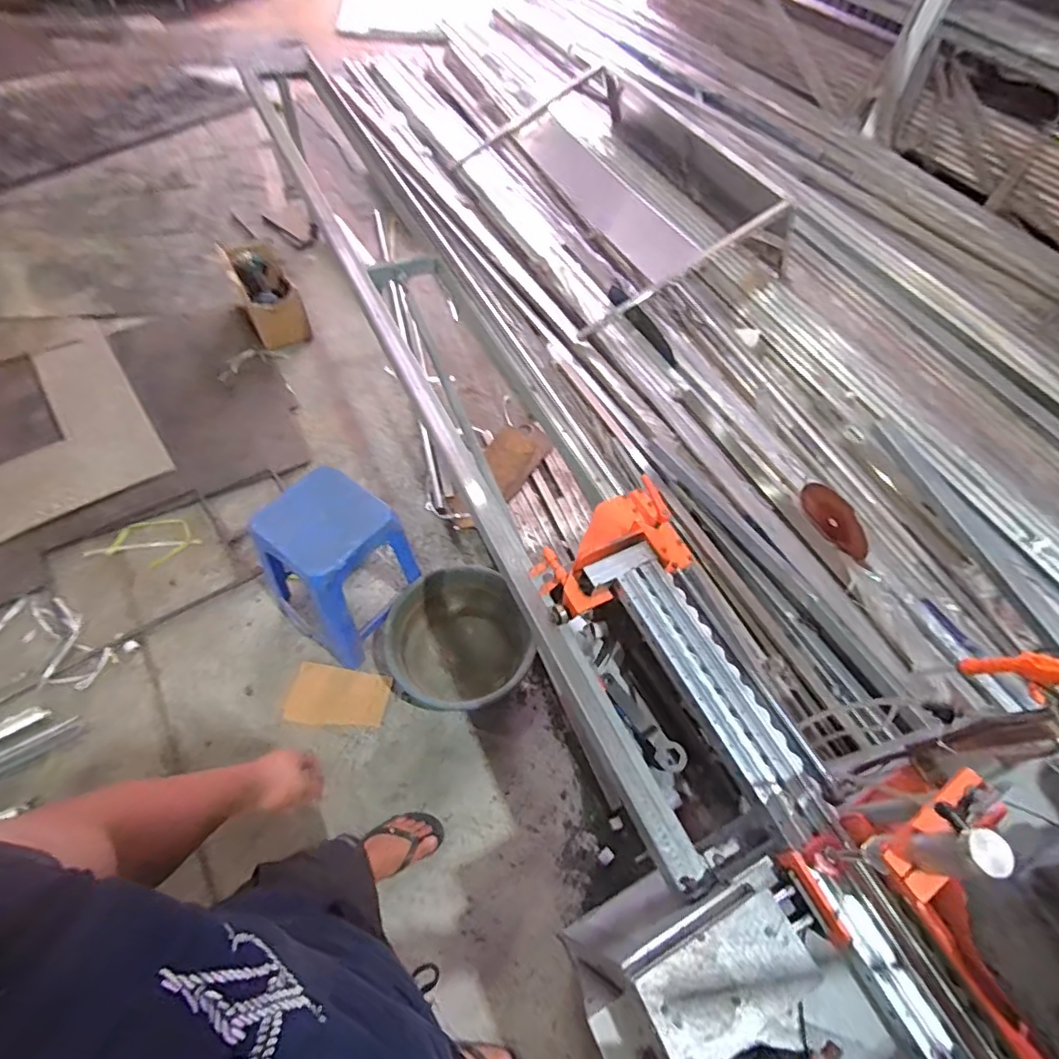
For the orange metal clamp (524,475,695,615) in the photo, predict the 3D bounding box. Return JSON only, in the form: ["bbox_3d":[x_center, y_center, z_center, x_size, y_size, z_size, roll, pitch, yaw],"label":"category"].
[{"bbox_3d":[0.139,0.031,0.961,0.256,0.095,0.166,-20,57,-17],"label":"orange metal clamp"}]

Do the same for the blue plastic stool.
[{"bbox_3d":[-0.529,0.084,1.438,0.358,0.427,0.281,29,57,17],"label":"blue plastic stool"}]

